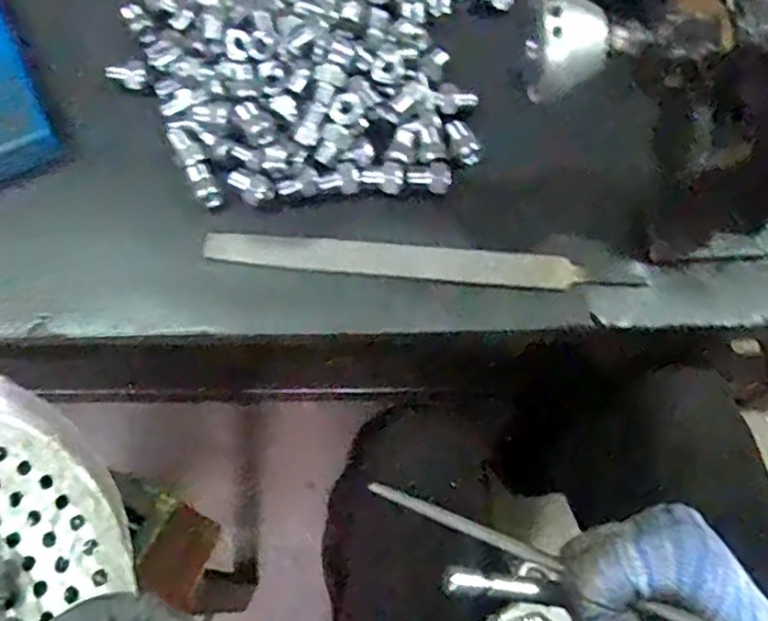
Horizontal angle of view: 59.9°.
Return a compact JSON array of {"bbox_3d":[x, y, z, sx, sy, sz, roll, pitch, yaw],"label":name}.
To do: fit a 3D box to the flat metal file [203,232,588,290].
[{"bbox_3d":[0.003,-0.037,0.459,0.256,0.010,0.022,6,66,3],"label":"flat metal file"}]

